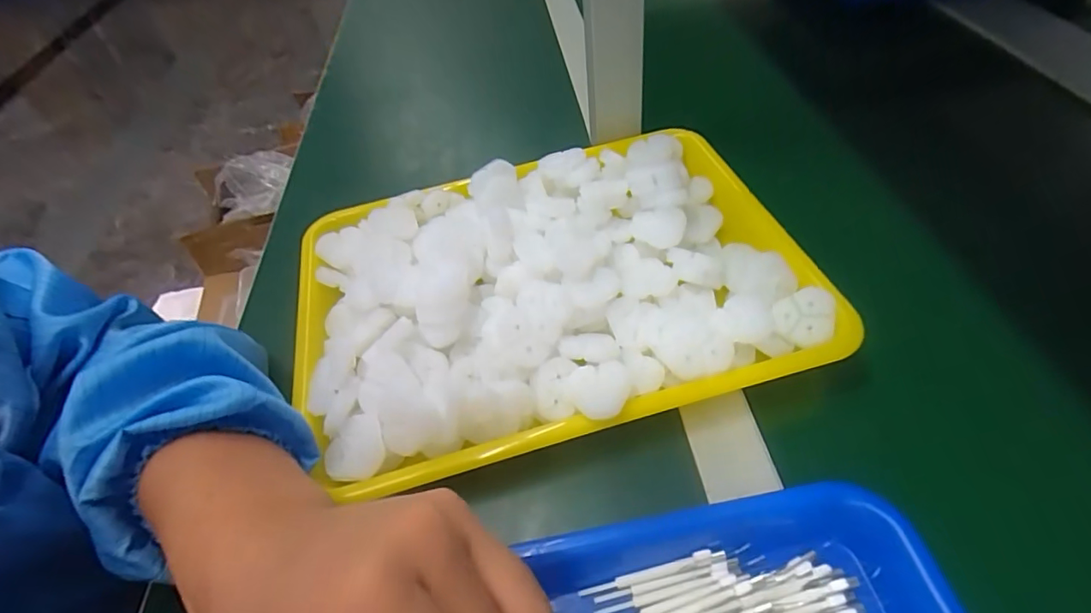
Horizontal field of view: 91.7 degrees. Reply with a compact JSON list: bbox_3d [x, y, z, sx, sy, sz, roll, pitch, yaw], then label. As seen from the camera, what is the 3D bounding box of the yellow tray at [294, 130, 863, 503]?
[{"bbox_3d":[0.003,-0.025,0.354,0.326,0.043,0.232,-15,49,-5],"label":"yellow tray"}]

